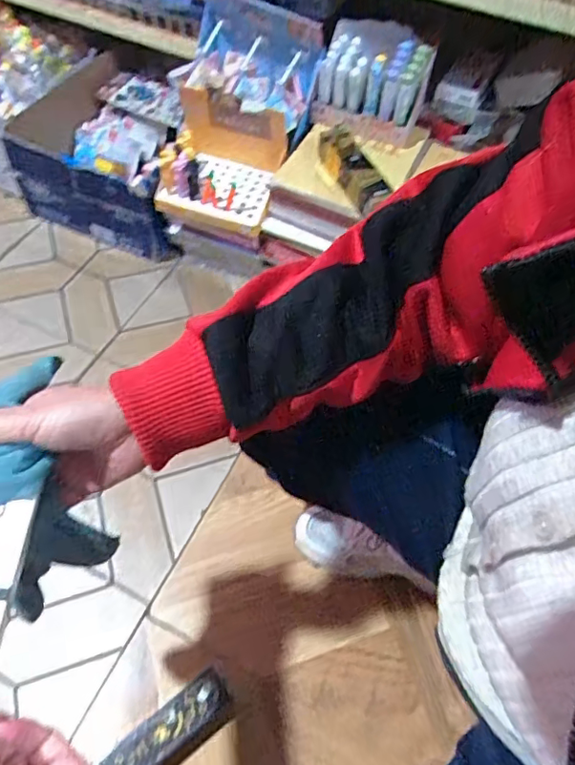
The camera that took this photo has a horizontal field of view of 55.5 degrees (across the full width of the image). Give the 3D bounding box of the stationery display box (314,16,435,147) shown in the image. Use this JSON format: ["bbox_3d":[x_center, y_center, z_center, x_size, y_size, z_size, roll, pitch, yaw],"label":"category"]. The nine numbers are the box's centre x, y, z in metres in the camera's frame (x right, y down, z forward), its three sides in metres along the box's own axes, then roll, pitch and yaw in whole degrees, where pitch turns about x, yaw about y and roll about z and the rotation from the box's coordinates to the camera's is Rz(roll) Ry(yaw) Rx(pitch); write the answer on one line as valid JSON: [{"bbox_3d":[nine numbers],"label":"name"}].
[{"bbox_3d":[0.141,-0.489,0.888,0.172,0.113,0.130,17,57,7],"label":"stationery display box"}]

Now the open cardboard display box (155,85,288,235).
[{"bbox_3d":[-0.110,-0.361,0.897,0.183,0.147,0.145,17,57,7],"label":"open cardboard display box"}]

